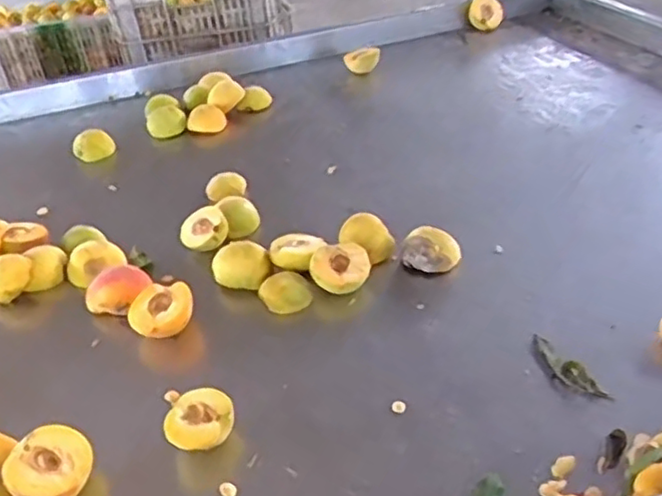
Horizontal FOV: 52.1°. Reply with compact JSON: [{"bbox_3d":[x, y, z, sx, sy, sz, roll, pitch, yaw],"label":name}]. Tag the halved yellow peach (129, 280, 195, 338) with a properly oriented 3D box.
[{"bbox_3d":[-0.172,0.069,0.692,0.066,0.039,0.060,-16,35,-13],"label":"halved yellow peach"}]

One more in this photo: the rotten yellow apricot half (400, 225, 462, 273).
[{"bbox_3d":[0.110,0.000,0.745,0.063,0.037,0.041,-2,35,8],"label":"rotten yellow apricot half"}]

